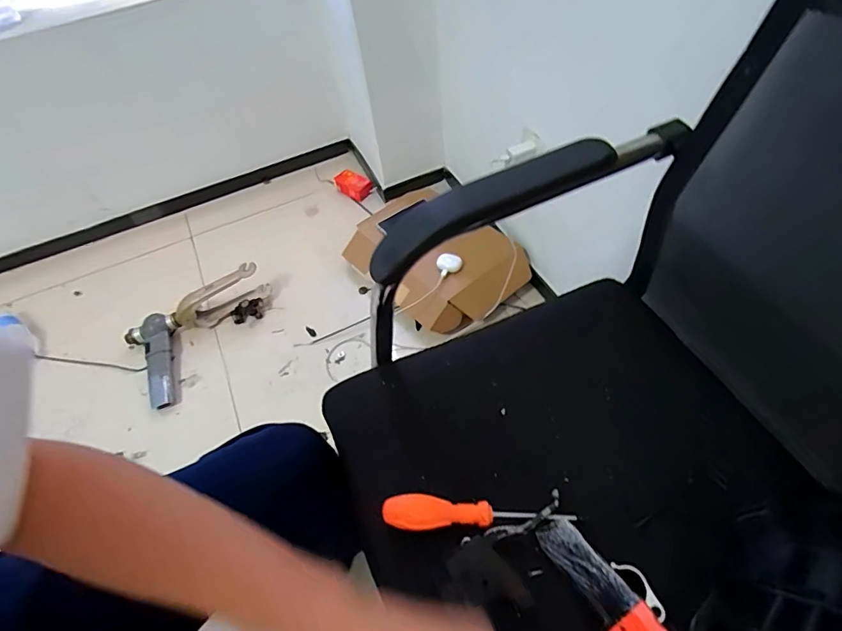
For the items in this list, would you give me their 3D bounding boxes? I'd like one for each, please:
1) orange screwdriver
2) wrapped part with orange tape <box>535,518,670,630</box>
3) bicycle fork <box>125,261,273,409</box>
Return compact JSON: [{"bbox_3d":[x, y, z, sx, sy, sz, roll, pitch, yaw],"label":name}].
[{"bbox_3d":[0.056,0.195,0.479,0.183,0.026,0.032,-4,54,1],"label":"orange screwdriver"},{"bbox_3d":[0.165,0.253,0.403,0.052,0.048,0.175,-26,44,-14],"label":"wrapped part with orange tape"},{"bbox_3d":[-0.531,0.025,1.173,0.348,0.135,0.237,-32,58,-17],"label":"bicycle fork"}]

